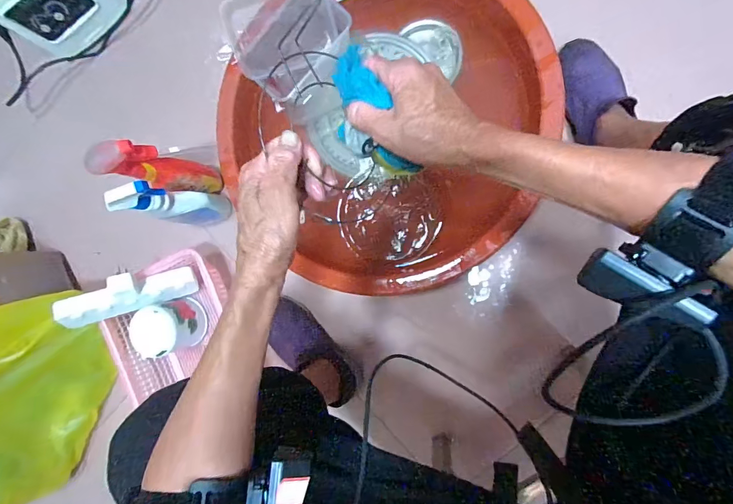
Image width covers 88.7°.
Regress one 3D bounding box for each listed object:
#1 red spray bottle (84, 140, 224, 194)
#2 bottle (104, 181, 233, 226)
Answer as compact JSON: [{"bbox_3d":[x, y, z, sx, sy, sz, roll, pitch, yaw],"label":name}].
[{"bbox_3d":[-0.342,-0.136,0.633,0.086,0.226,0.051,2,93,10],"label":"red spray bottle"},{"bbox_3d":[-0.336,-0.080,0.665,0.092,0.242,0.057,3,93,9],"label":"bottle"}]

